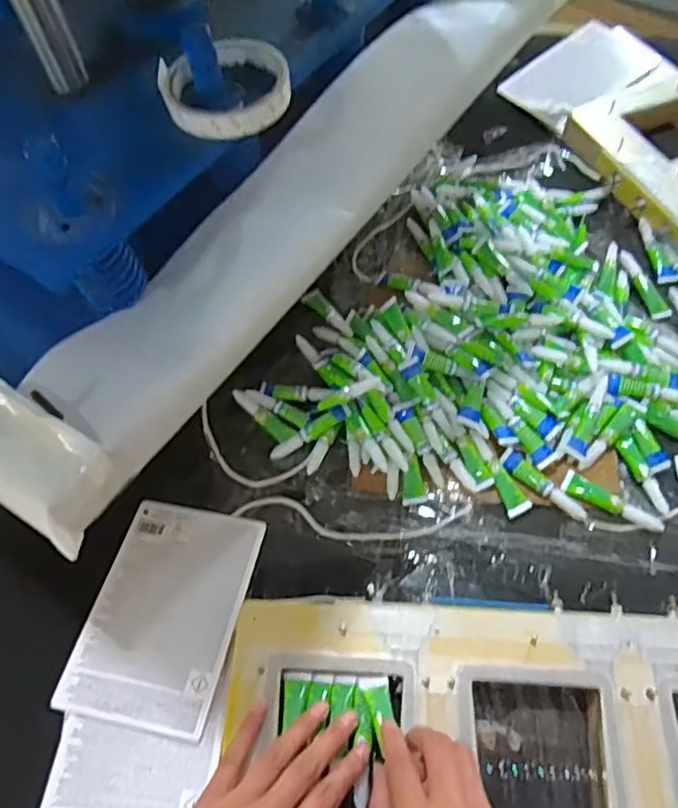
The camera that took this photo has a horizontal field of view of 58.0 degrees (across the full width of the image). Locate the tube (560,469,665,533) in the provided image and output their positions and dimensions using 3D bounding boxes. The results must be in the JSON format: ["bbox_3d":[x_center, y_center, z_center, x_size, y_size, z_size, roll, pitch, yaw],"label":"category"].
[{"bbox_3d":[0.228,0.083,0.510,0.083,0.017,0.021,29,66,18],"label":"tube"}]

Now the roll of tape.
[{"bbox_3d":[-0.081,-0.228,0.436,0.088,0.021,0.097,-23,62,-10],"label":"roll of tape"}]

